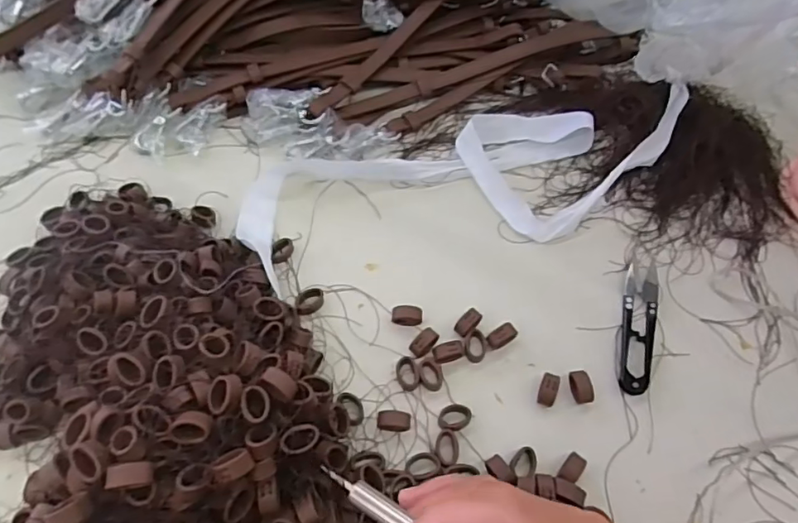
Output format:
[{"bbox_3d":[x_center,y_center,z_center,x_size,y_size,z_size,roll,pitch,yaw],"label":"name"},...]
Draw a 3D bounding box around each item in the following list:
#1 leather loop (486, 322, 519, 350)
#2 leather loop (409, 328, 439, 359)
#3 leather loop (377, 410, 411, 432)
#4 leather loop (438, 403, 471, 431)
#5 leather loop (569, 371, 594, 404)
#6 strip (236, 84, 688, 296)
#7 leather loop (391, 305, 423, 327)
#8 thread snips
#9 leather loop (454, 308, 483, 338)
[{"bbox_3d":[0.070,0.050,0.365,0.019,0.010,0.012,-30,65,-17],"label":"leather loop"},{"bbox_3d":[0.017,0.054,0.362,0.012,0.008,0.022,38,67,19],"label":"leather loop"},{"bbox_3d":[-0.003,0.101,0.339,0.021,0.009,0.012,7,60,3],"label":"leather loop"},{"bbox_3d":[0.036,0.099,0.342,0.021,0.008,0.016,-24,63,-14],"label":"leather loop"},{"bbox_3d":[0.117,0.080,0.346,0.010,0.014,0.022,-4,60,-3],"label":"leather loop"},{"bbox_3d":[0.058,-0.071,0.420,0.369,0.035,0.121,-11,61,-7],"label":"strip"},{"bbox_3d":[0.006,0.037,0.375,0.021,0.005,0.014,-1,60,-2],"label":"leather loop"},{"bbox_3d":[0.167,0.045,0.374,0.022,0.007,0.097,14,61,7],"label":"thread snips"},{"bbox_3d":[0.048,0.041,0.371,0.012,0.009,0.023,36,66,18],"label":"leather loop"}]

